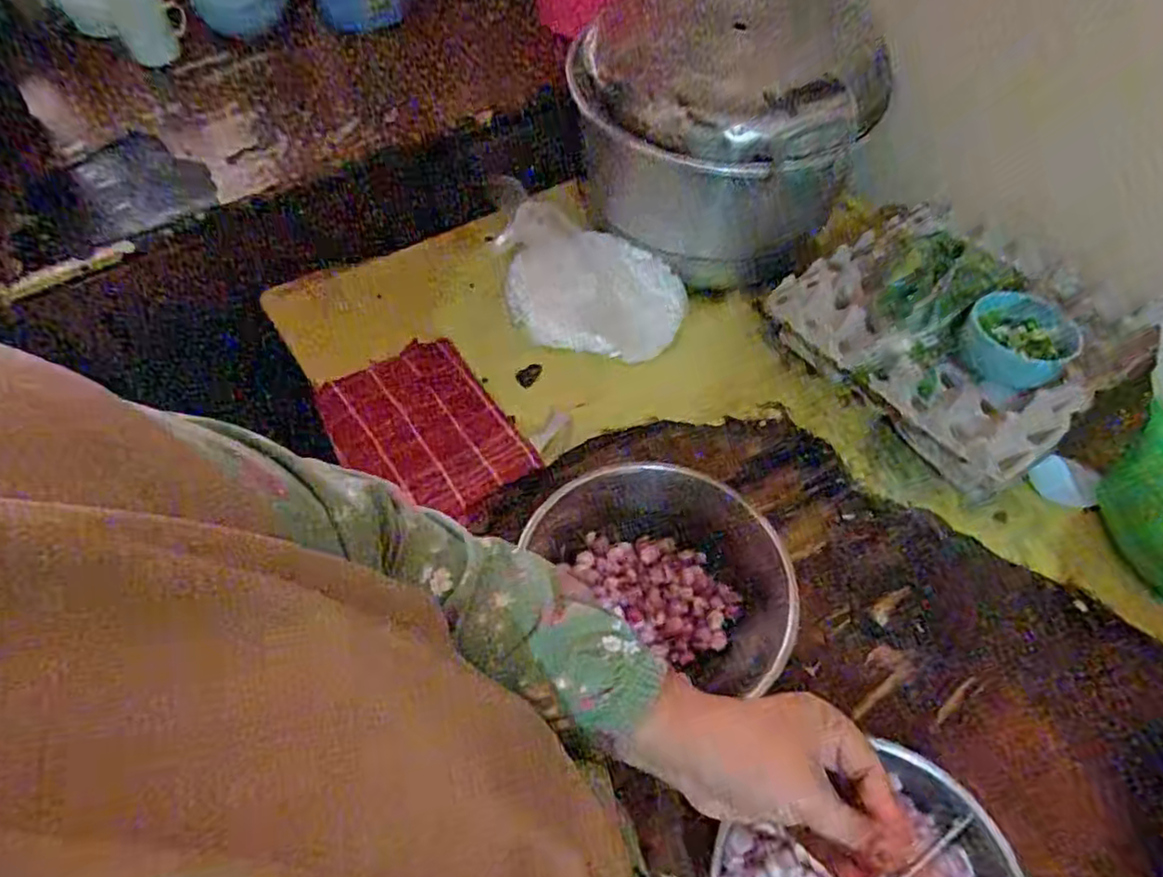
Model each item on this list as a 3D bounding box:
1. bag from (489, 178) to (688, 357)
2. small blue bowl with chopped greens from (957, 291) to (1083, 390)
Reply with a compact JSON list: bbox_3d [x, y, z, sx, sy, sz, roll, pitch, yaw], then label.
[{"bbox_3d":[0.015,-0.189,0.789,0.226,0.169,0.111,3,58,3],"label":"bag"},{"bbox_3d":[0.428,-0.094,0.656,0.088,0.053,0.098,-39,65,-21],"label":"small blue bowl with chopped greens"}]

